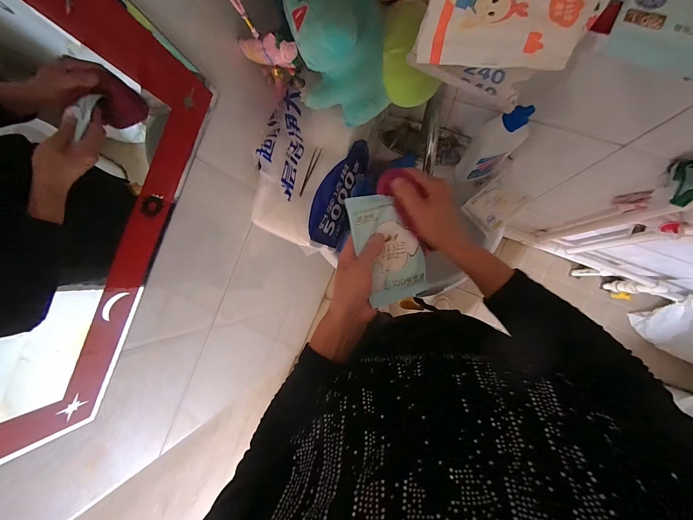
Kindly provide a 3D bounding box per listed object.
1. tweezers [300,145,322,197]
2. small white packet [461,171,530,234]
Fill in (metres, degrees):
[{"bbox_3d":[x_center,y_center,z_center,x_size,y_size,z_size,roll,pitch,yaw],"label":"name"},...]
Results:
[{"bbox_3d":[-0.067,-0.158,0.525,0.010,0.009,0.090,25,91,10],"label":"tweezers"},{"bbox_3d":[0.311,-0.118,0.613,0.107,0.020,0.082,-42,81,5],"label":"small white packet"}]

